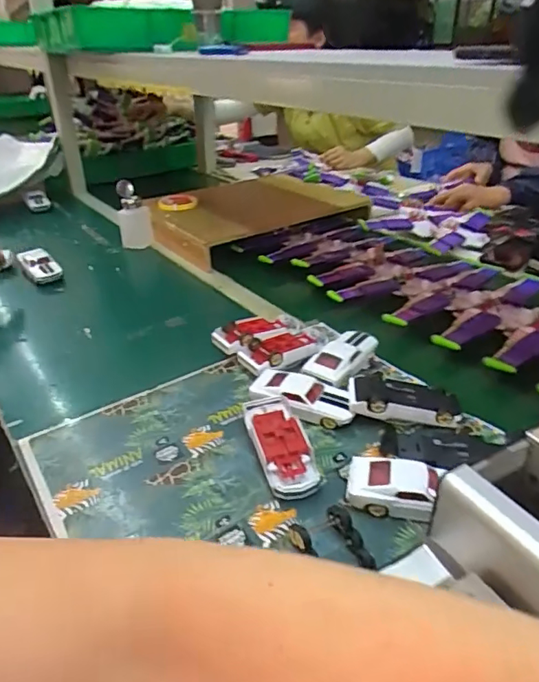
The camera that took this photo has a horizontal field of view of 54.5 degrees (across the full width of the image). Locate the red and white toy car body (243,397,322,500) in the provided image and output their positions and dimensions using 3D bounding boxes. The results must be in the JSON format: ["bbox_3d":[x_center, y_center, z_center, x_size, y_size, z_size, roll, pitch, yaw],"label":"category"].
[{"bbox_3d":[0.011,0.112,0.563,0.052,0.028,0.133,-9,32,-14],"label":"red and white toy car body"}]

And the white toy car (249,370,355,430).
[{"bbox_3d":[0.038,0.066,0.626,0.127,0.032,0.054,14,34,24],"label":"white toy car"}]

